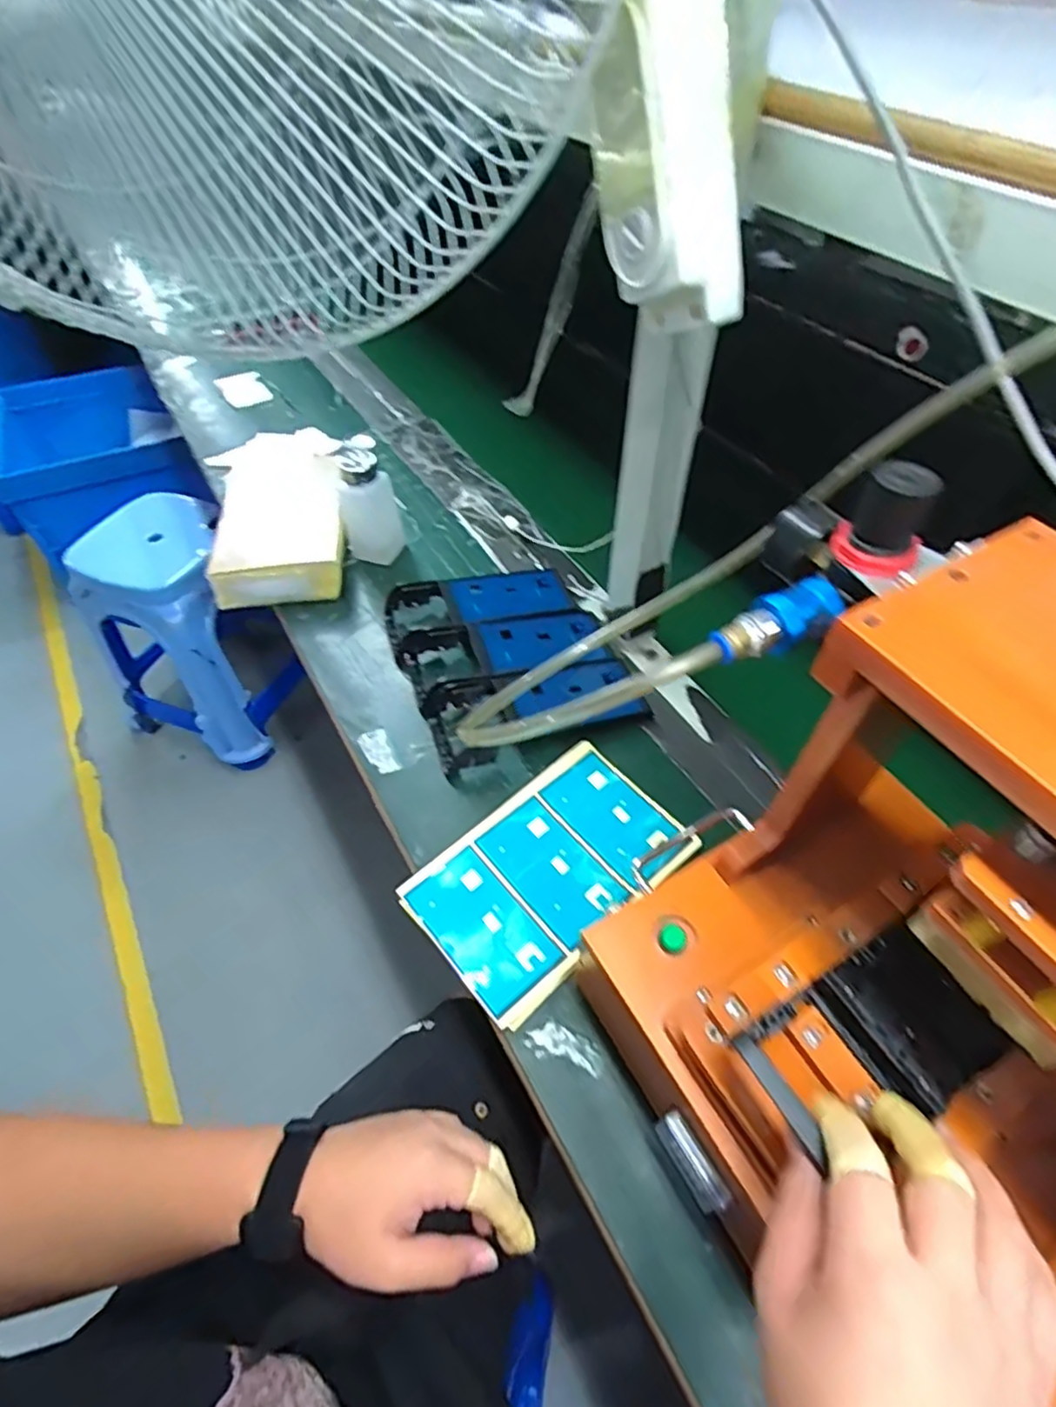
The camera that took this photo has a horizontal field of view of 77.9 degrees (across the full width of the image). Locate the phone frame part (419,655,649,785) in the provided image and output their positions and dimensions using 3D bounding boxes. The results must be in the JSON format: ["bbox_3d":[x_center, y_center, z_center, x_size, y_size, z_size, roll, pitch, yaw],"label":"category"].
[{"bbox_3d":[0.009,0.002,0.653,0.213,0.040,0.091,-17,54,-13],"label":"phone frame part"}]

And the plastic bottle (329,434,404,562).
[{"bbox_3d":[-0.195,-0.243,0.797,0.067,0.142,0.062,-15,54,-12],"label":"plastic bottle"}]

